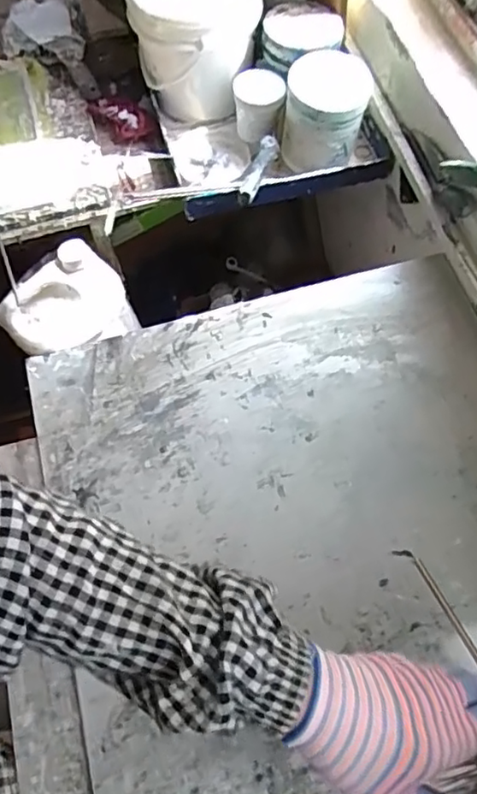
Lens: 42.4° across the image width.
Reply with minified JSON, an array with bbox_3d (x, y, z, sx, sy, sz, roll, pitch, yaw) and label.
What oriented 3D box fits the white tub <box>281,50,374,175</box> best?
[{"bbox_3d":[0.125,-0.412,0.907,0.119,0.127,0.109,10,68,7],"label":"white tub"}]

